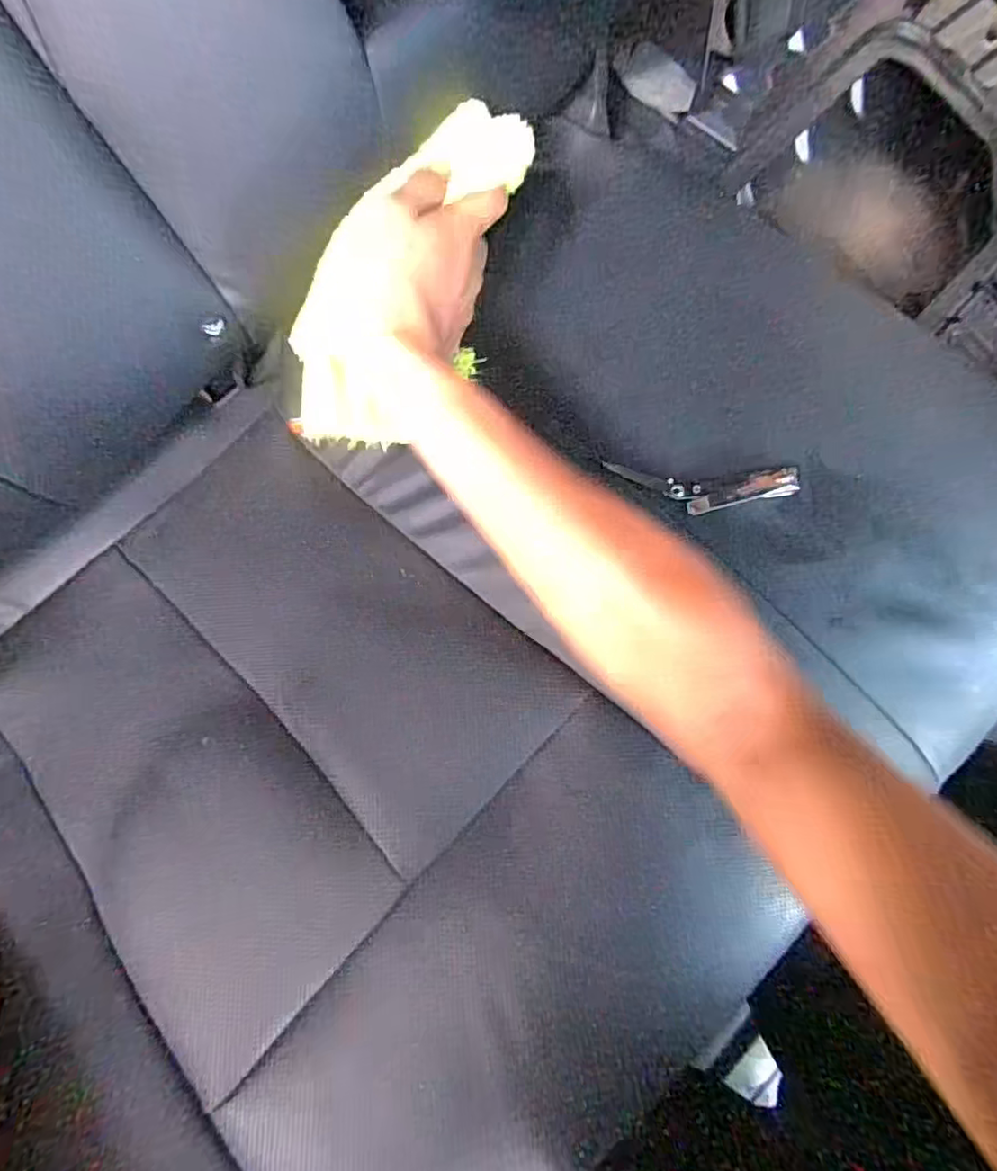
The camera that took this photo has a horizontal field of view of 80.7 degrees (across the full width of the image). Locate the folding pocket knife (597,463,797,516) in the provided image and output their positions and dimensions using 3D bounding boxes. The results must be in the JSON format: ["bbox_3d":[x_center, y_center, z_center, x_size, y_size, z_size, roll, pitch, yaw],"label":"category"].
[{"bbox_3d":[0.122,-0.059,0.357,0.110,0.010,0.029,5,84,14],"label":"folding pocket knife"}]

